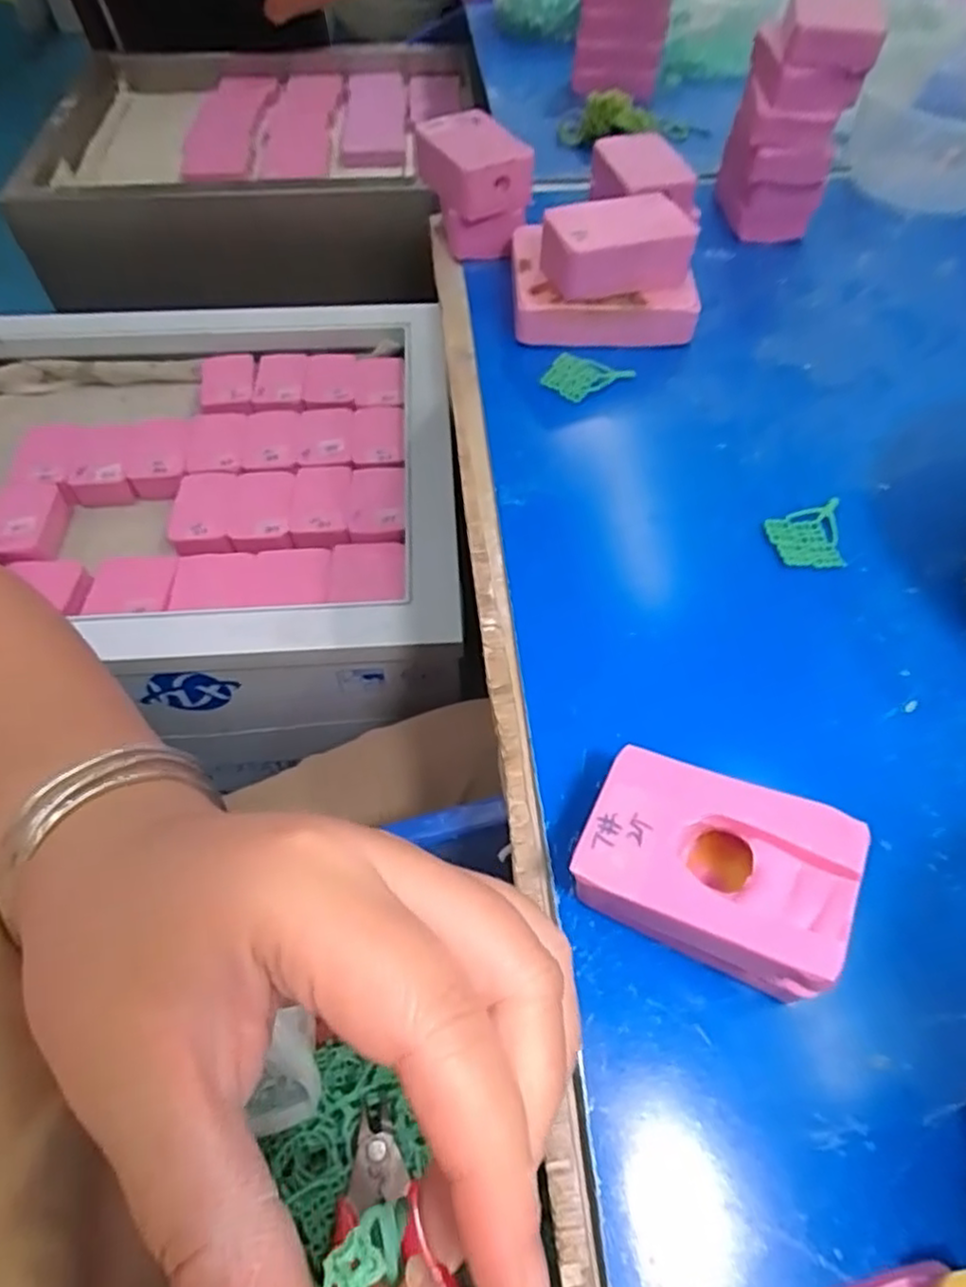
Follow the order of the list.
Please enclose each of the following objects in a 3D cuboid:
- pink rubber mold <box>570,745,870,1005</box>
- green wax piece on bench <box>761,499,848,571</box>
[{"bbox_3d":[0.065,0.066,0.197,0.072,0.046,0.048,22,60,15],"label":"pink rubber mold"},{"bbox_3d":[0.143,-0.046,0.293,0.036,0.005,0.030,-13,57,-8],"label":"green wax piece on bench"}]

